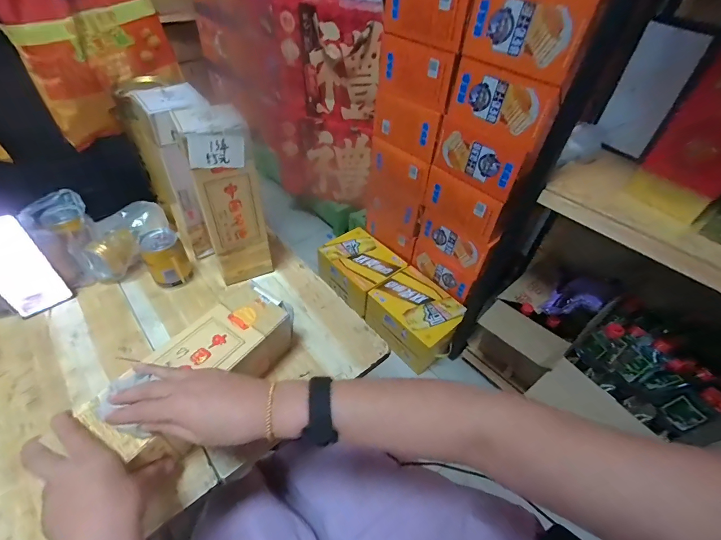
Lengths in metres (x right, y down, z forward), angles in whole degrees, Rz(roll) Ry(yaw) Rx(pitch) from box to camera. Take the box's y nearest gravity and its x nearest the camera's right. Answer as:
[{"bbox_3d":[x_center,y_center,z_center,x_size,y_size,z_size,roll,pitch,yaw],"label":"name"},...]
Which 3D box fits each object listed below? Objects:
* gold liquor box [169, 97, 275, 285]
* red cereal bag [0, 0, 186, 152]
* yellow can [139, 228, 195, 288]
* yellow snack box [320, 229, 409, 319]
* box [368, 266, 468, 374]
[{"bbox_3d":[-0.217,-0.111,0.576,0.090,0.284,0.098,-19,50,-21],"label":"gold liquor box"},{"bbox_3d":[-0.447,-0.410,0.555,0.057,0.341,0.236,21,52,33],"label":"red cereal bag"},{"bbox_3d":[-0.337,-0.019,0.609,0.062,0.092,0.059,2,46,-2],"label":"yellow can"},{"bbox_3d":[-0.010,-0.016,1.306,0.220,0.121,0.304,-30,55,-29],"label":"yellow snack box"},{"bbox_3d":[0.189,0.159,1.176,0.210,0.184,0.281,-33,56,-31],"label":"box"}]

